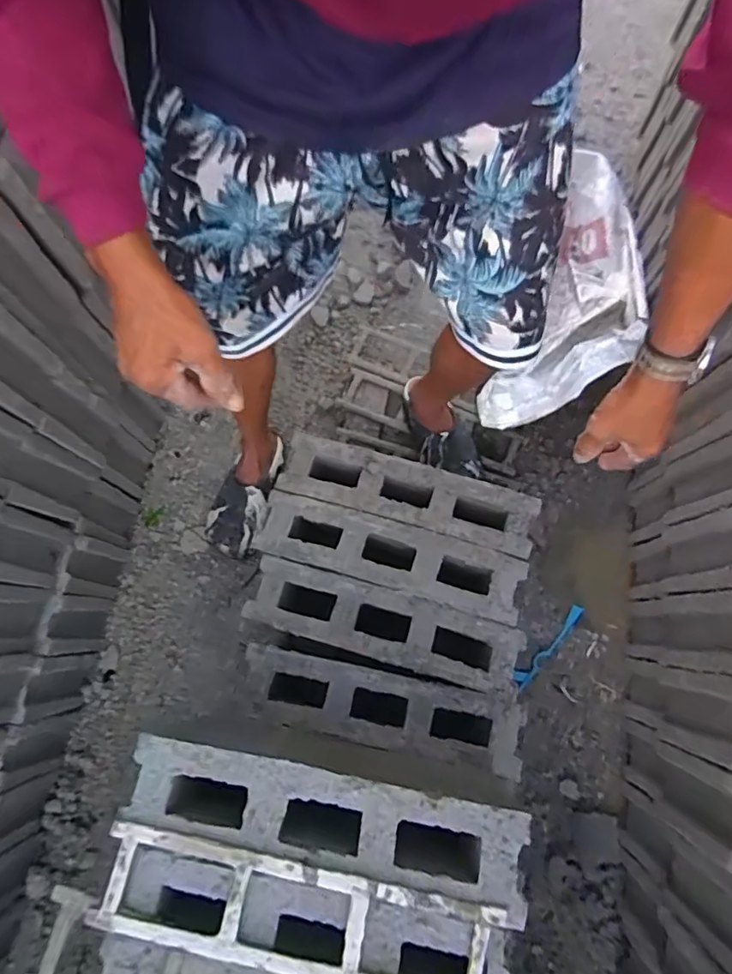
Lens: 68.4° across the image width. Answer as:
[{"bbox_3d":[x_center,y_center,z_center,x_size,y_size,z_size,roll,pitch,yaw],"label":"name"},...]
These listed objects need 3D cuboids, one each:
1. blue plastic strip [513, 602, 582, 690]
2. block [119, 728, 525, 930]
[{"bbox_3d":[0.344,0.296,1.010,0.191,0.015,0.032,-43,76,-11],"label":"blue plastic strip"},{"bbox_3d":[-0.040,0.365,0.622,0.396,0.207,0.108,10,73,5],"label":"block"}]

